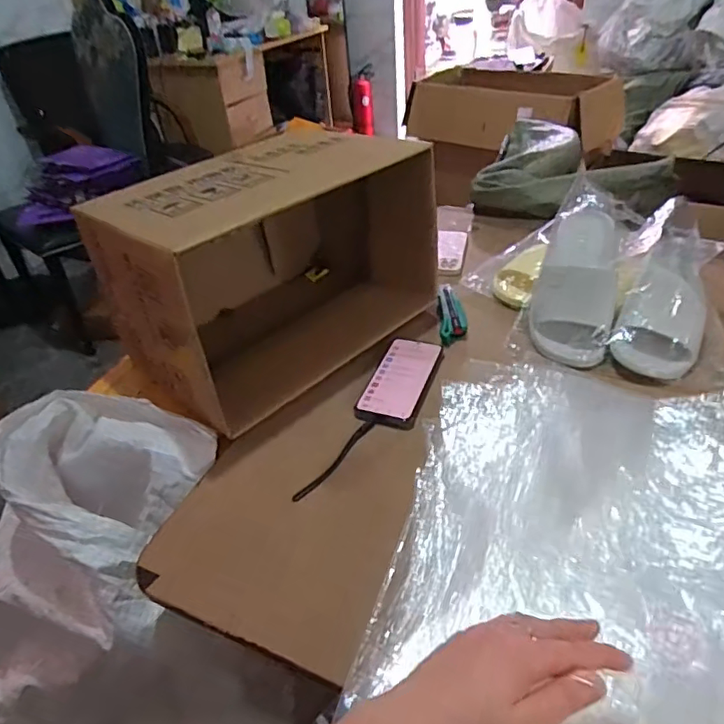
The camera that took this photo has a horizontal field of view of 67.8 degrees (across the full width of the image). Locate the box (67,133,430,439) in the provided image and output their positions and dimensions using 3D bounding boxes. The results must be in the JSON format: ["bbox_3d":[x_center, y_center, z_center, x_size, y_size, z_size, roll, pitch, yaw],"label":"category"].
[{"bbox_3d":[-0.127,-0.151,0.765,0.269,0.251,0.406,29,49,36],"label":"box"}]

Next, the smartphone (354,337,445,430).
[{"bbox_3d":[0.051,0.024,0.720,0.079,0.017,0.168,6,40,21],"label":"smartphone"}]

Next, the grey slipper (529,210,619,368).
[{"bbox_3d":[0.313,-0.132,0.779,0.110,0.068,0.273,12,60,17],"label":"grey slipper"}]

